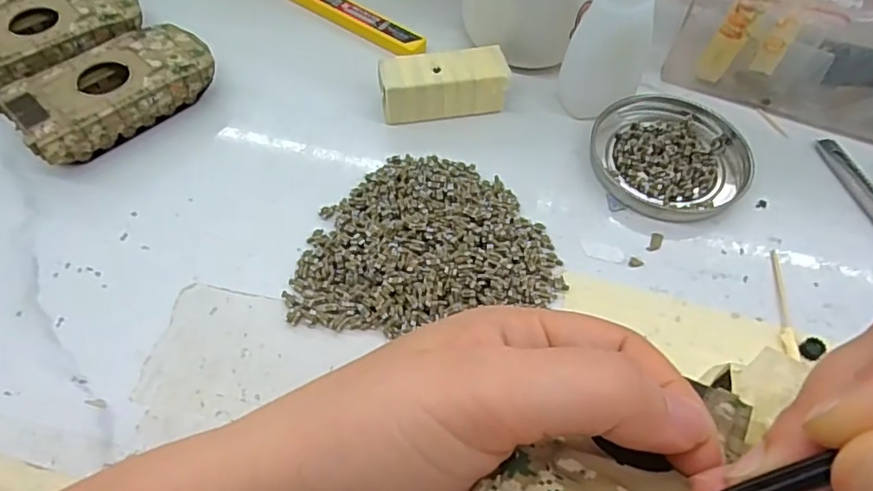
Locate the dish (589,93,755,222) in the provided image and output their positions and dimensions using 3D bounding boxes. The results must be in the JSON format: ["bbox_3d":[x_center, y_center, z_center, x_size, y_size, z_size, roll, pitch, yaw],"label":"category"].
[{"bbox_3d":[0.123,-0.048,0.308,0.081,0.008,0.077,1,57,-2],"label":"dish"}]

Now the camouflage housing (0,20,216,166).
[{"bbox_3d":[-0.164,-0.079,0.305,0.049,0.027,0.095,40,64,21],"label":"camouflage housing"}]

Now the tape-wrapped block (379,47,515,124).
[{"bbox_3d":[0.003,-0.085,0.316,0.065,0.027,0.026,-9,58,-8],"label":"tape-wrapped block"}]

